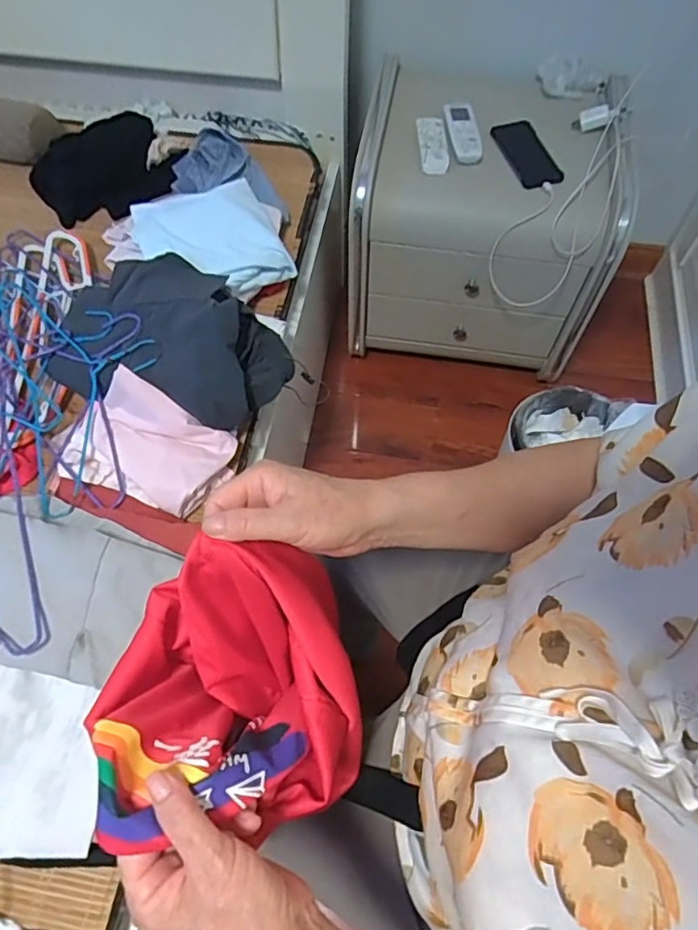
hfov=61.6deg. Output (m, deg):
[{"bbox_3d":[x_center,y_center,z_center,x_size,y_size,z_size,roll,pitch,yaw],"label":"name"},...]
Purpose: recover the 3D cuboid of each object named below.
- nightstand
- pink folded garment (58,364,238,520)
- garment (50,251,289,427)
[{"bbox_3d":[0.267,-0.491,1.251,0.508,0.416,0.412,5,61,2],"label":"nightstand"},{"bbox_3d":[-0.271,-0.027,0.763,0.212,0.082,0.134,17,63,9],"label":"pink folded garment"},{"bbox_3d":[-0.256,-0.194,0.817,0.352,0.107,0.240,15,62,7],"label":"garment"}]

